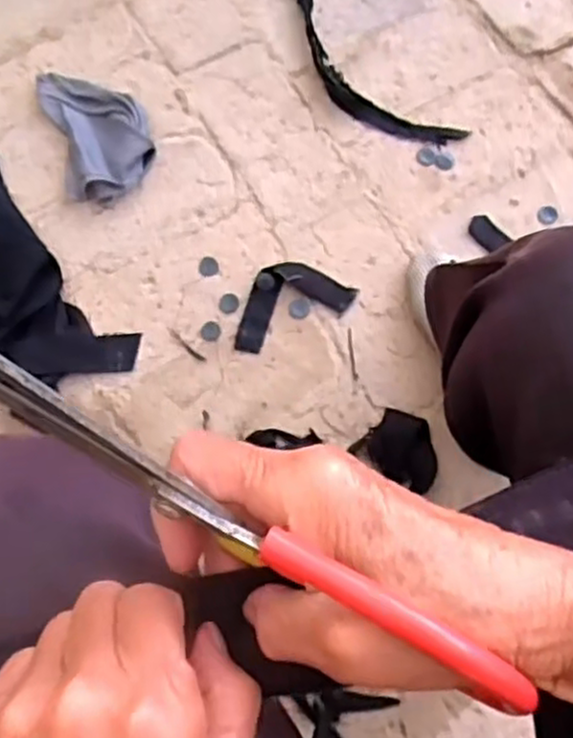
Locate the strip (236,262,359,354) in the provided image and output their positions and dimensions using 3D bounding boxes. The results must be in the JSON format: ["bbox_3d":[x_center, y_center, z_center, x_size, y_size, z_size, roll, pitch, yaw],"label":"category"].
[{"bbox_3d":[0.002,-0.075,0.796,0.134,0.016,0.075,-24,73,-5],"label":"strip"}]

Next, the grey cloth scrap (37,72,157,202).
[{"bbox_3d":[-0.219,-0.282,0.869,0.109,0.035,0.185,-18,73,-4],"label":"grey cloth scrap"}]

